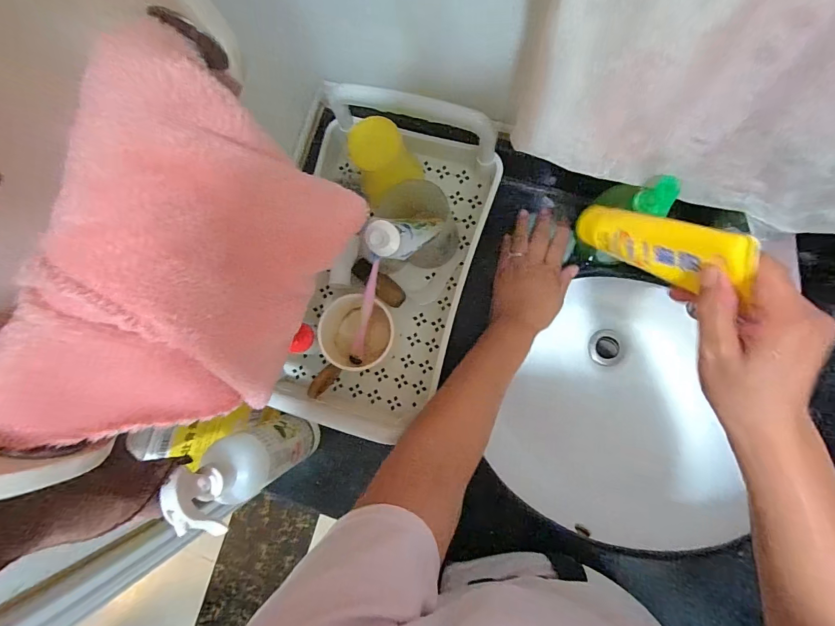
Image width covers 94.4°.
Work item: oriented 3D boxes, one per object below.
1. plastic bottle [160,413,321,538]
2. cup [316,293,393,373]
[{"bbox_3d":[-0.166,0.153,0.401,0.056,0.213,0.069,-37,82,1],"label":"plastic bottle"},{"bbox_3d":[-0.072,0.024,0.464,0.072,0.071,0.085,-10,84,4],"label":"cup"}]

